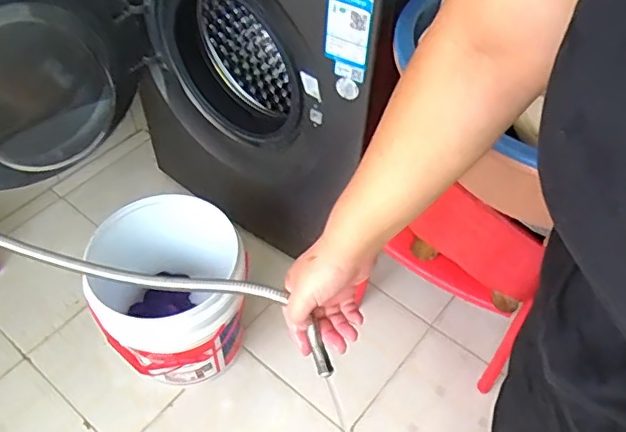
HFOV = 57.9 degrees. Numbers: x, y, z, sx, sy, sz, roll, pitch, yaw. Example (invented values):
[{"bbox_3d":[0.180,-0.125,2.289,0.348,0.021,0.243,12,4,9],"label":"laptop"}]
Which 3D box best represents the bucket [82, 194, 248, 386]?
[{"bbox_3d":[-0.260,0.164,1.049,0.245,0.288,0.253,2,50,-2],"label":"bucket"}]

